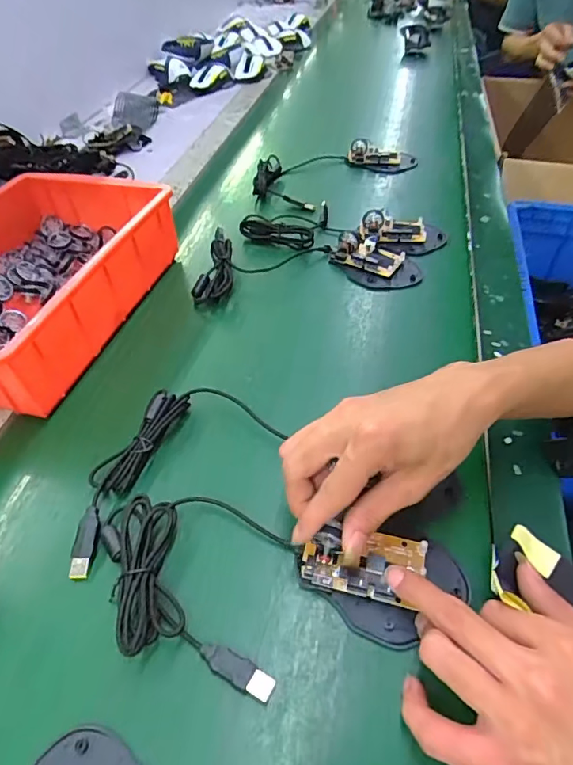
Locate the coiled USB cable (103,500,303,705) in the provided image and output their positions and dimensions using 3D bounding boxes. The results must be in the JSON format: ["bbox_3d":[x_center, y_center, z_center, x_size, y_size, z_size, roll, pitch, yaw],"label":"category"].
[{"bbox_3d":[-0.065,0.123,0.313,0.137,0.020,0.106,11,48,10],"label":"coiled USB cable"}]

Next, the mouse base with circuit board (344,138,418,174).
[{"bbox_3d":[0.147,-0.345,0.733,0.107,0.032,0.058,2,47,3],"label":"mouse base with circuit board"}]

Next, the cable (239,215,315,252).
[{"bbox_3d":[-0.012,-0.184,0.590,0.092,0.027,0.018,17,50,16],"label":"cable"}]

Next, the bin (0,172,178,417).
[{"bbox_3d":[-0.271,-0.106,0.493,0.217,0.087,0.287,13,49,13],"label":"bin"}]

